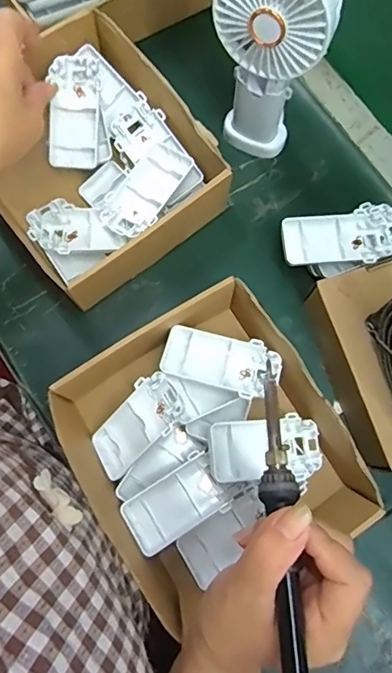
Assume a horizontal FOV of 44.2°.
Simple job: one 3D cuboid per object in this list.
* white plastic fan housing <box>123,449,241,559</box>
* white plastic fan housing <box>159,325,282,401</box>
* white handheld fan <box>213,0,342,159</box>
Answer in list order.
[{"bbox_3d":[-0.013,0.134,0.391,0.085,0.015,0.048,-35,81,-7],"label":"white plastic fan housing"},{"bbox_3d":[0.021,0.019,0.395,0.094,0.013,0.047,18,79,3],"label":"white plastic fan housing"},{"bbox_3d":[0.057,-0.223,0.397,0.088,0.190,0.041,30,80,6],"label":"white handheld fan"}]

